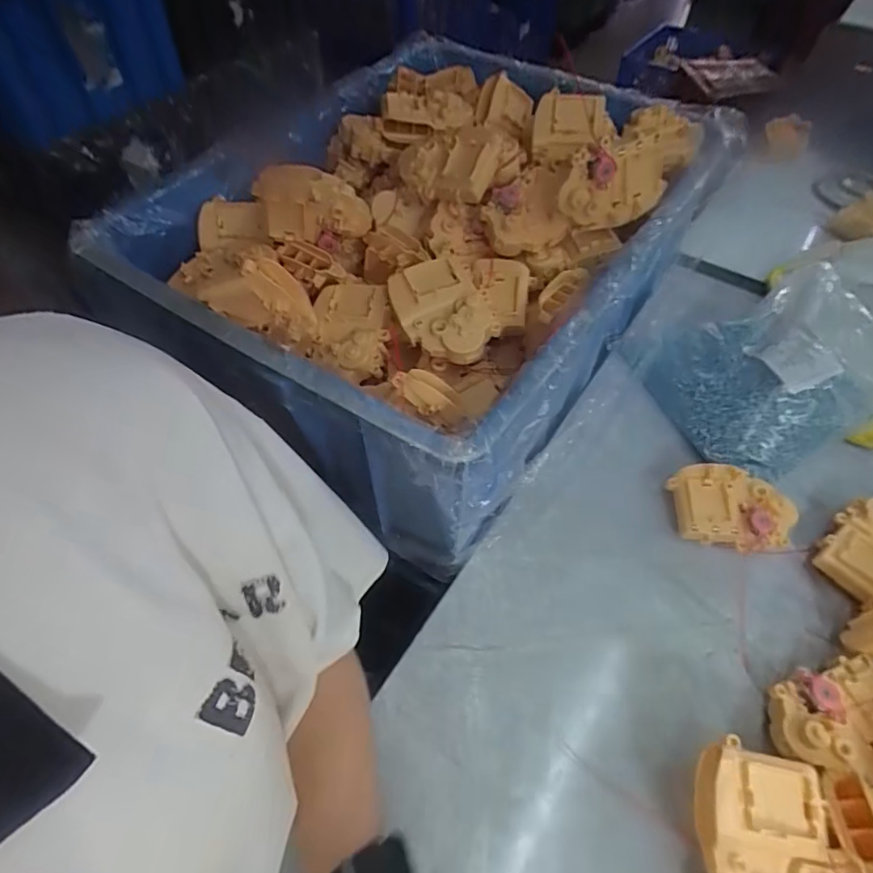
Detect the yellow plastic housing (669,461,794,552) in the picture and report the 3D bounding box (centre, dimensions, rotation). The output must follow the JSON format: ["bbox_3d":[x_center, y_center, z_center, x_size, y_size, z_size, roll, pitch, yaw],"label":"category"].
[{"bbox_3d":[0.258,0.064,0.469,0.095,0.034,0.068,9,54,5],"label":"yellow plastic housing"}]

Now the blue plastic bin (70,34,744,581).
[{"bbox_3d":[0.003,-0.189,0.554,0.413,0.215,0.487,28,58,18],"label":"blue plastic bin"}]

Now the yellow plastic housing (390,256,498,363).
[{"bbox_3d":[0.006,-0.101,0.423,0.068,0.036,0.097,-19,56,-14],"label":"yellow plastic housing"}]

